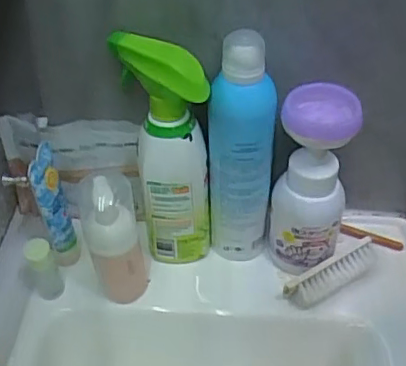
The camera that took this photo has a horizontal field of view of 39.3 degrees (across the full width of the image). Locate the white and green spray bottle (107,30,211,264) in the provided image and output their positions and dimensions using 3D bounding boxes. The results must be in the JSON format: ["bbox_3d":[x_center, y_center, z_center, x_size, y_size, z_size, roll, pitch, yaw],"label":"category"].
[{"bbox_3d":[-0.029,-0.025,0.526,0.069,0.221,0.069,-7,47,0],"label":"white and green spray bottle"}]

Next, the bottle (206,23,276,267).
[{"bbox_3d":[0.035,-0.024,0.516,0.060,0.225,0.057,2,47,8],"label":"bottle"}]

